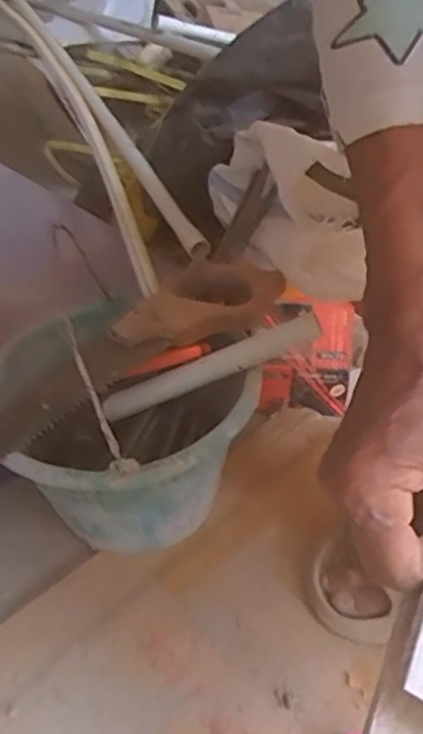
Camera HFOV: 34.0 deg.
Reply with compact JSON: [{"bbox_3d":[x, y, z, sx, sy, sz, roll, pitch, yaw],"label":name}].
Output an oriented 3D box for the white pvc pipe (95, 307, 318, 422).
[{"bbox_3d":[-0.003,0.002,0.659,0.221,0.026,0.023,-23,41,14],"label":"white pvc pipe"}]

